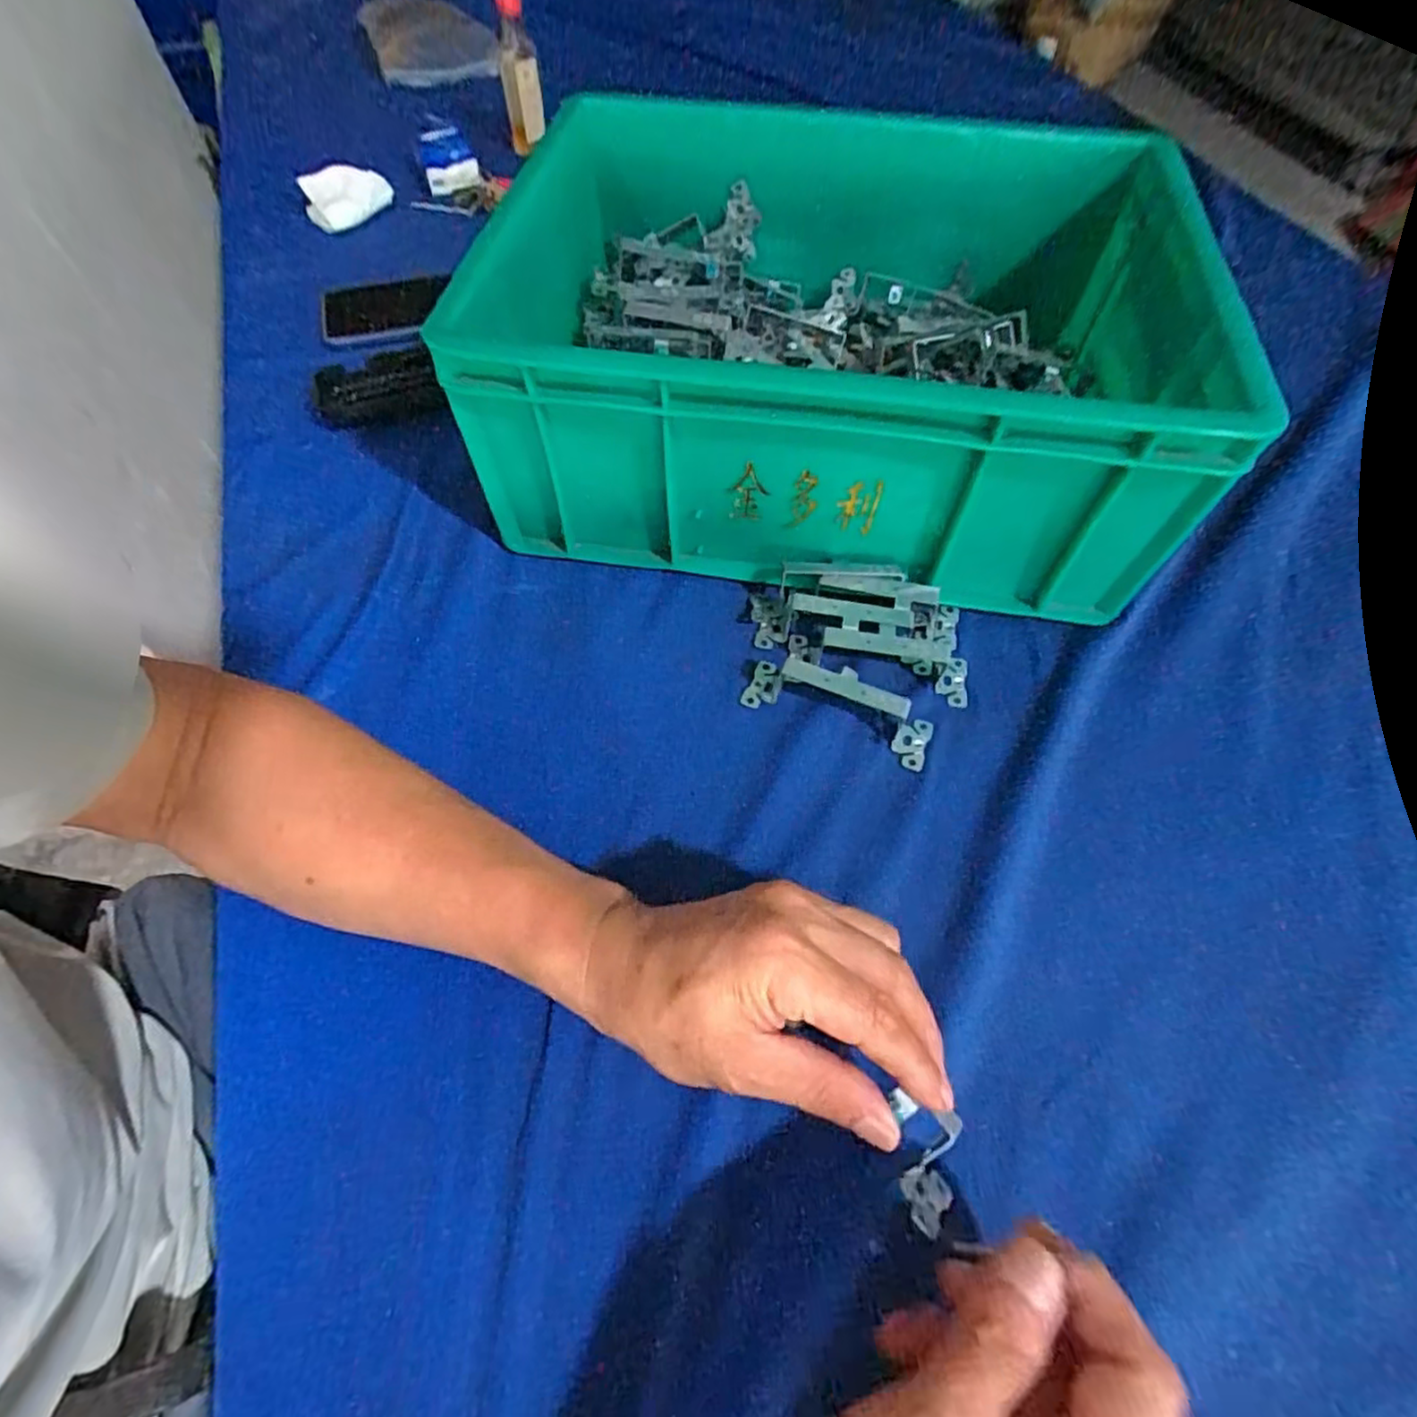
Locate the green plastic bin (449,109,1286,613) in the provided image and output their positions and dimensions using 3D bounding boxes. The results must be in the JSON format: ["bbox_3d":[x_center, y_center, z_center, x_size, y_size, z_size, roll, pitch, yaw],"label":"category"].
[{"bbox_3d":[0.085,-0.232,0.451,0.382,0.159,0.304,7,59,6],"label":"green plastic bin"}]

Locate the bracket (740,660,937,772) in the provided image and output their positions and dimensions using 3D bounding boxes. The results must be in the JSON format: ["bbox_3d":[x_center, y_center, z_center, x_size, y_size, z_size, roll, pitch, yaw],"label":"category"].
[{"bbox_3d":[0.073,-0.004,0.381,0.105,0.033,0.031,20,61,14],"label":"bracket"}]

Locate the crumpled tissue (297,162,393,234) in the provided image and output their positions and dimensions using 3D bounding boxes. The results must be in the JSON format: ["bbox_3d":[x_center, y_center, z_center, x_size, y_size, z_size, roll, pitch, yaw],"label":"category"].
[{"bbox_3d":[-0.338,-0.478,0.646,0.080,0.038,0.038,-21,61,-12],"label":"crumpled tissue"}]

